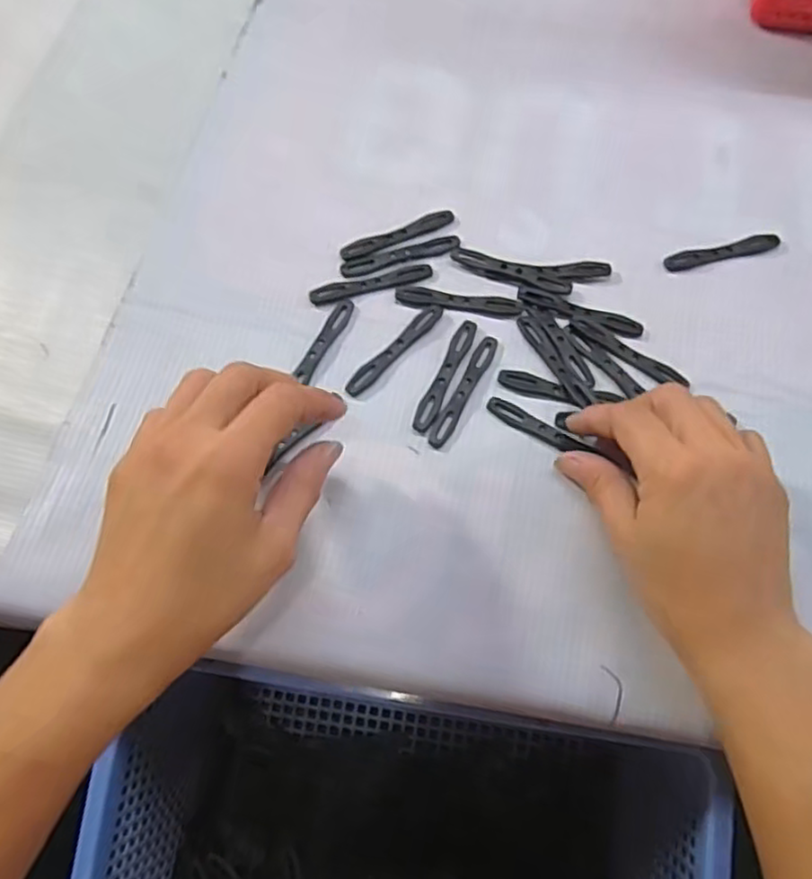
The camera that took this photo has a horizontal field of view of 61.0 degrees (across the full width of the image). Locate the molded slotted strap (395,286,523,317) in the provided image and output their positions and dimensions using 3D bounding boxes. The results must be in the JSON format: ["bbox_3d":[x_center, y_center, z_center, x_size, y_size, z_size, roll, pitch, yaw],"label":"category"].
[{"bbox_3d":[0.029,-0.075,0.373,0.068,0.004,0.013,7,68,3],"label":"molded slotted strap"}]

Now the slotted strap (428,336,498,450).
[{"bbox_3d":[0.030,-0.026,0.354,0.010,0.004,0.069,25,70,10],"label":"slotted strap"}]

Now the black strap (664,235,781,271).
[{"bbox_3d":[0.179,-0.106,0.389,0.068,0.004,0.009,-14,69,-6],"label":"black strap"}]

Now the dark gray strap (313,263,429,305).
[{"bbox_3d":[-0.019,-0.087,0.378,0.067,0.004,0.012,-15,69,-7],"label":"dark gray strap"}]

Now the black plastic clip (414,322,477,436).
[{"bbox_3d":[0.021,-0.034,0.356,0.010,0.004,0.068,23,69,9],"label":"black plastic clip"}]

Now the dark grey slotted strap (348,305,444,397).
[{"bbox_3d":[-0.006,-0.048,0.361,0.011,0.004,0.068,40,73,15],"label":"dark grey slotted strap"}]

